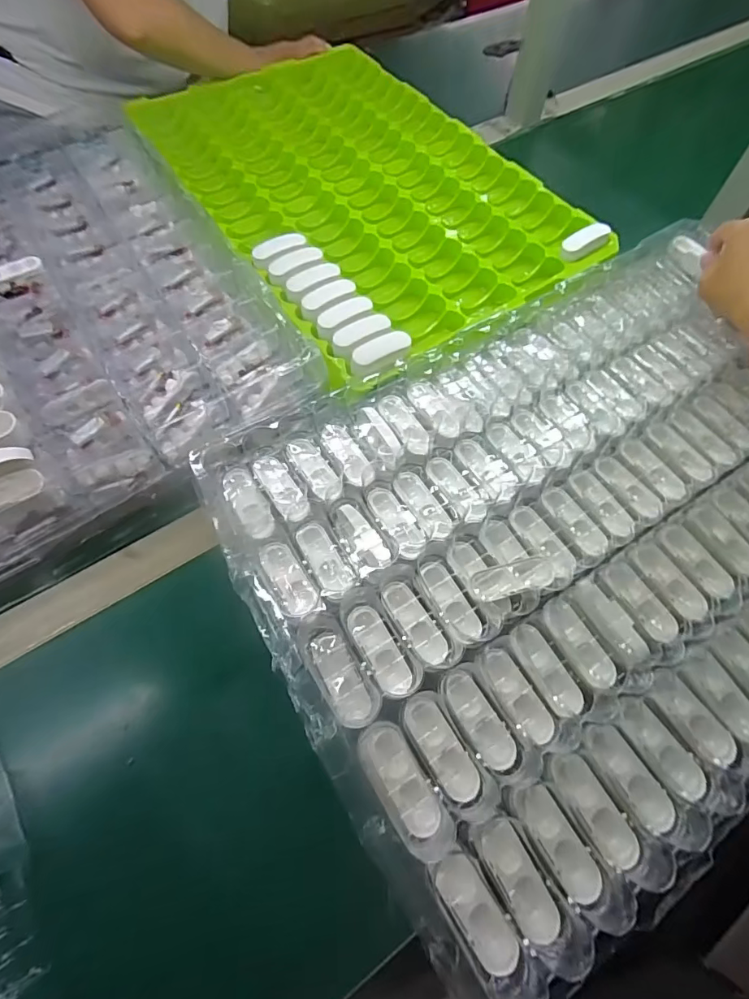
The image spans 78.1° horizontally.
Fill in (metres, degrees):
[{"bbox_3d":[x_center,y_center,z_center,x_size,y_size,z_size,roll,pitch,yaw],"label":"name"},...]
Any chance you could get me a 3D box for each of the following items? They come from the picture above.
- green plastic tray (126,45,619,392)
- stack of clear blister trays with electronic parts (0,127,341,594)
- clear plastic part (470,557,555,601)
[{"bbox_3d":[-0.027,-0.413,0.601,0.387,0.045,0.575,-28,68,-16],"label":"green plastic tray"},{"bbox_3d":[-0.345,-0.153,0.425,0.449,0.081,0.455,-29,68,-14],"label":"stack of clear blister trays with electronic parts"},{"bbox_3d":[0.103,0.057,0.338,0.066,0.017,0.024,-13,65,-8],"label":"clear plastic part"}]

